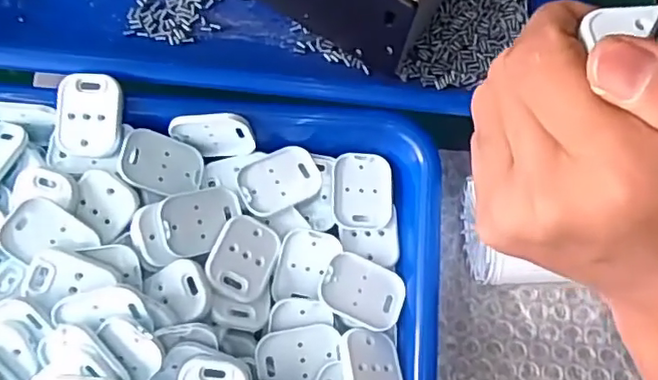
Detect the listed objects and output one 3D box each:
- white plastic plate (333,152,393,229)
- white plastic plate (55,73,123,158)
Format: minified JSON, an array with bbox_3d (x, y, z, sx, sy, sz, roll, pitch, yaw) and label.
[{"bbox_3d":[0.017,0.000,0.305,0.030,0.005,0.039,3,77,-1],"label":"white plastic plate"},{"bbox_3d":[-0.113,-0.035,0.287,0.030,0.004,0.039,0,88,-4],"label":"white plastic plate"}]

